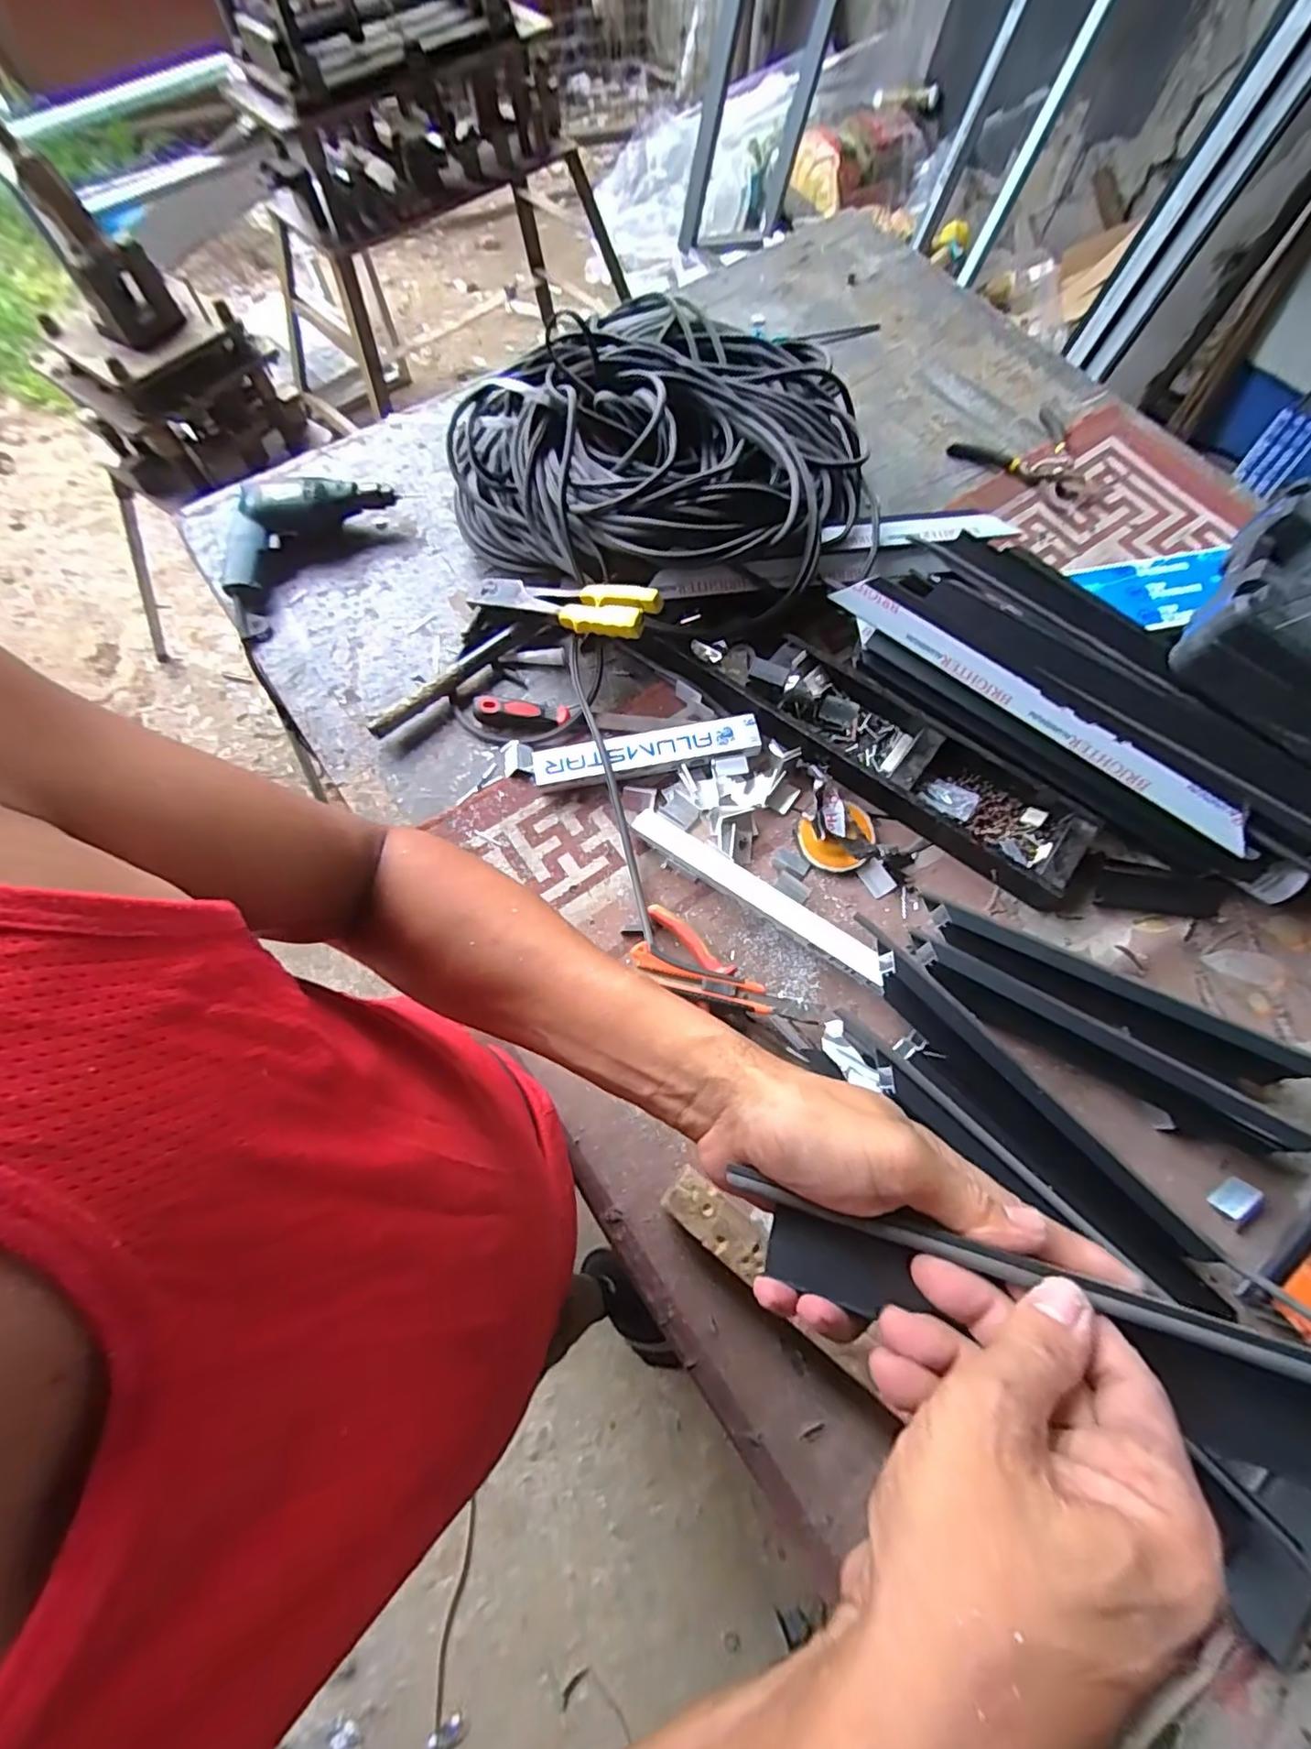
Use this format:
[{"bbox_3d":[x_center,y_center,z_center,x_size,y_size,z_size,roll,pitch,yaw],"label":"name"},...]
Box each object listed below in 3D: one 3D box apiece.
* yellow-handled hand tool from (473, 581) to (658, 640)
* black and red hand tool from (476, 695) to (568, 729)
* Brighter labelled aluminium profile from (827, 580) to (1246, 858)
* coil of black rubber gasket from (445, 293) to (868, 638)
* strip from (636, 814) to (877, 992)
[{"bbox_3d":[-0.108,-0.304,0.701,0.247,0.038,0.049,18,70,25],"label":"yellow-handled hand tool"},{"bbox_3d":[-0.151,-0.187,0.711,0.104,0.020,0.032,7,69,1],"label":"black and red hand tool"},{"bbox_3d":[0.376,-0.179,0.636,0.449,0.043,0.025,42,74,13],"label":"Brighter labelled aluminium profile"},{"bbox_3d":[0.005,-0.507,0.758,0.473,0.146,0.410,30,71,9],"label":"coil of black rubber gasket"},{"bbox_3d":[0.105,0.019,0.633,0.287,0.029,0.030,33,72,10],"label":"strip"}]

